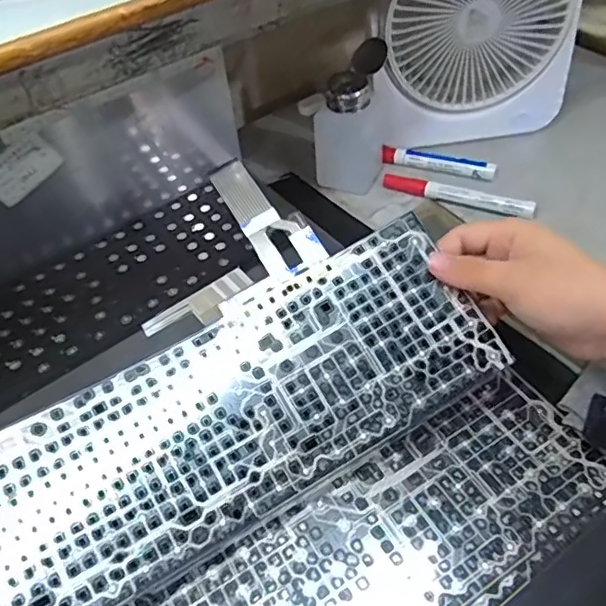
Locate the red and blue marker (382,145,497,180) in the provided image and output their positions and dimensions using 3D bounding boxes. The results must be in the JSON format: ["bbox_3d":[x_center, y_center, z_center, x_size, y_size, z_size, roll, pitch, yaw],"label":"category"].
[{"bbox_3d":[0.131,-0.137,0.563,0.109,0.015,0.016,16,52,19],"label":"red and blue marker"}]

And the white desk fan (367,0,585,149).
[{"bbox_3d":[0.158,-0.227,0.529,0.183,0.180,0.048,-11,48,-5],"label":"white desk fan"}]

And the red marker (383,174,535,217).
[{"bbox_3d":[0.141,-0.101,0.531,0.139,0.020,0.016,20,53,21],"label":"red marker"}]

